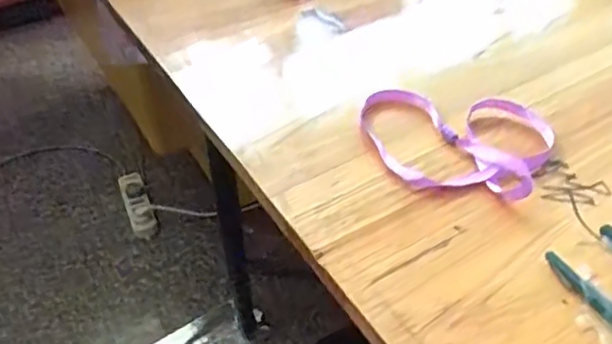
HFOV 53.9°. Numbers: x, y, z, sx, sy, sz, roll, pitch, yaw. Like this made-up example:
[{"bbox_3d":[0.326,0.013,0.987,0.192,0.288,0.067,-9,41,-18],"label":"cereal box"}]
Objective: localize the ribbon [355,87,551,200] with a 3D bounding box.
[{"bbox_3d":[0.109,-0.025,0.449,0.142,0.011,0.102,11,44,12],"label":"ribbon"}]

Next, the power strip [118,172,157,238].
[{"bbox_3d":[-0.388,0.070,1.385,0.055,0.029,0.186,-17,45,-17],"label":"power strip"}]

